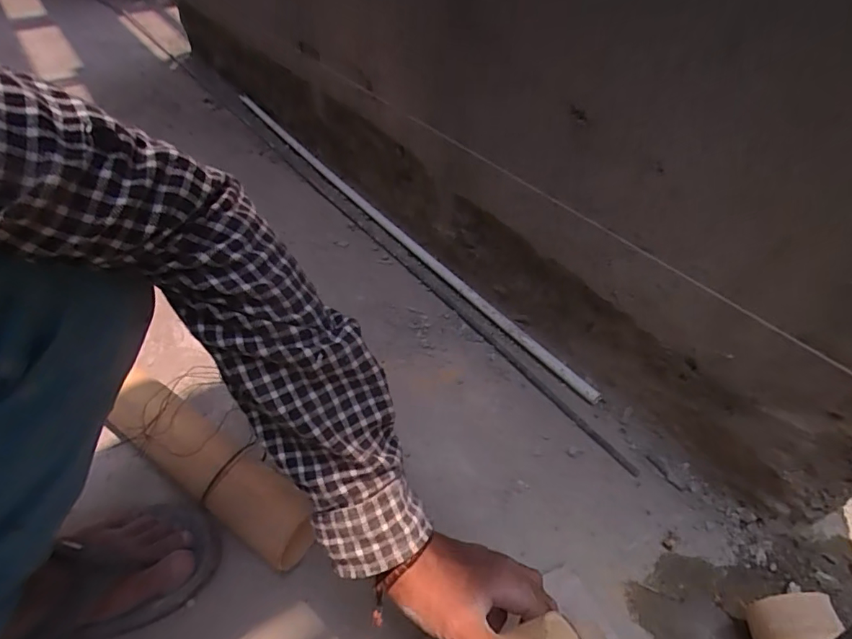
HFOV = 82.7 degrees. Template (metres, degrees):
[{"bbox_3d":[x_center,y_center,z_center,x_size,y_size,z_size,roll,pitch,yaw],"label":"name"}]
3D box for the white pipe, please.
[{"bbox_3d":[-0.132,-0.237,0.952,0.024,0.029,1.182,-27,51,-24],"label":"white pipe"}]

